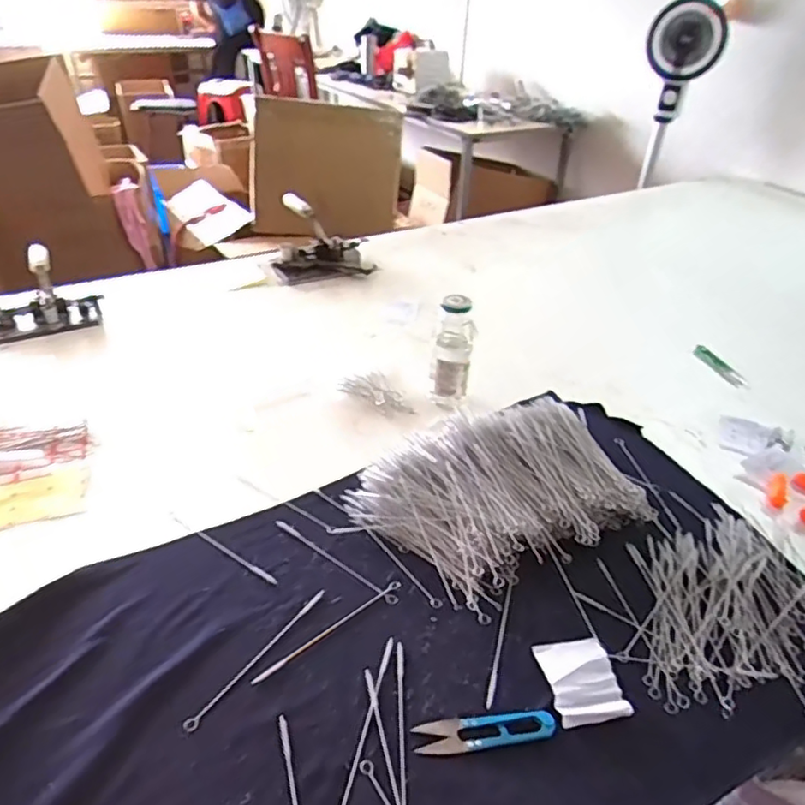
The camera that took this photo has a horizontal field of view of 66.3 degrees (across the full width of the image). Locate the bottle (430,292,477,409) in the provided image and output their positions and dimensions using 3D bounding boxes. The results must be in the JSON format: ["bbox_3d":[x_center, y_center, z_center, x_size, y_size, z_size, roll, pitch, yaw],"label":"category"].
[{"bbox_3d":[0.075,-0.073,0.897,0.063,0.160,0.054,-18,41,-27],"label":"bottle"}]

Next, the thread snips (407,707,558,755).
[{"bbox_3d":[0.072,0.284,0.535,0.121,0.007,0.030,-3,36,-8],"label":"thread snips"}]

